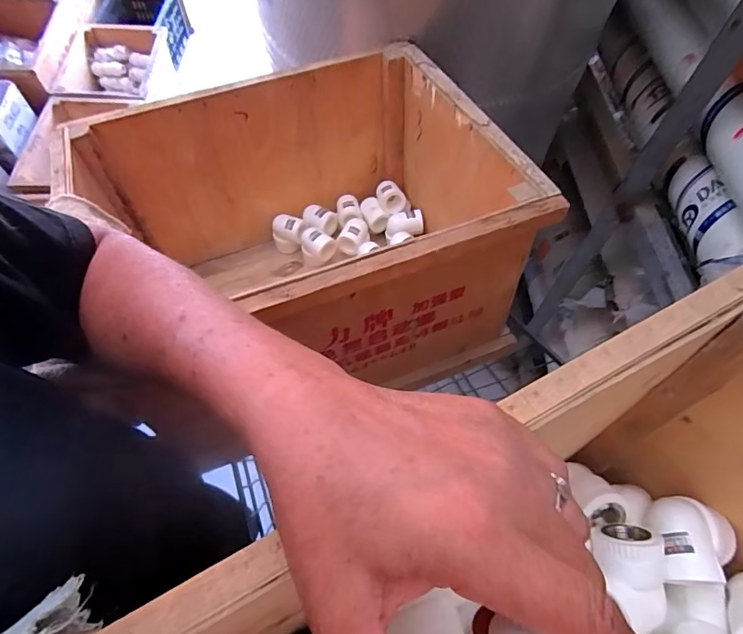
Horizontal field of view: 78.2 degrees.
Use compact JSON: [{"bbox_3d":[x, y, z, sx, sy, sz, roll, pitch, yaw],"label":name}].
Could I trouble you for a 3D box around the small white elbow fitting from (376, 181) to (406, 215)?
[{"bbox_3d":[0.027,-0.176,0.670,0.031,0.026,0.047,-39,70,-22],"label":"small white elbow fitting"}]

